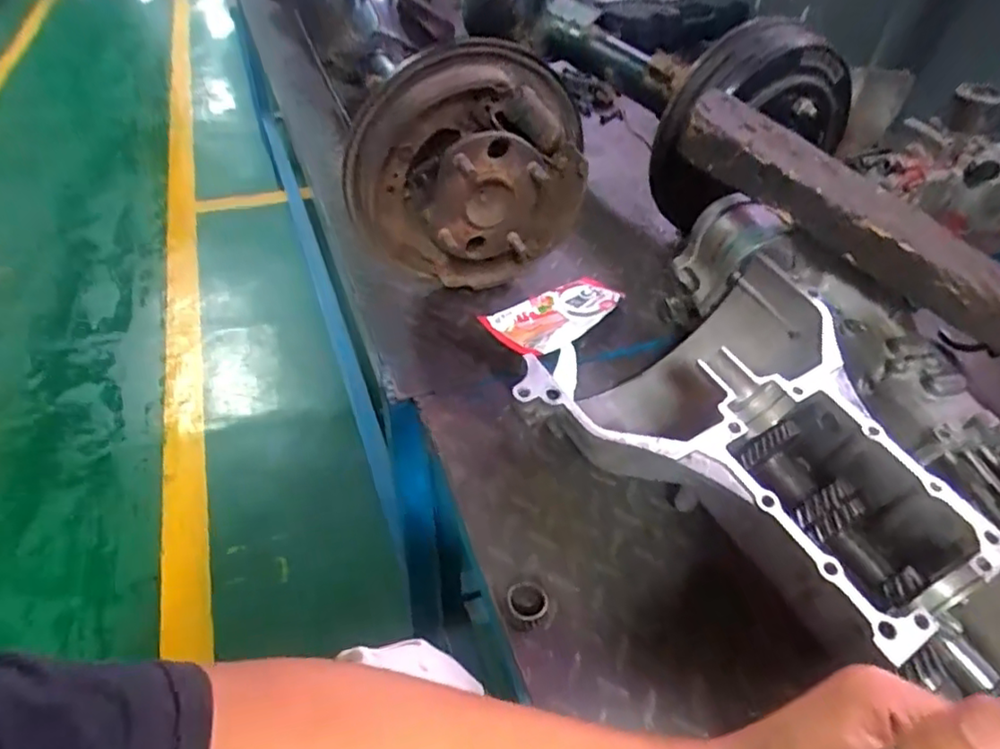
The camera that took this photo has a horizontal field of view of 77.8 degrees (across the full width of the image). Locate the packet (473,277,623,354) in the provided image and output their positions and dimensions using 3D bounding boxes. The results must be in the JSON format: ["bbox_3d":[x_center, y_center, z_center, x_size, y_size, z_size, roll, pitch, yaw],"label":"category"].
[{"bbox_3d":[0.067,-0.070,0.709,0.162,0.020,0.085,-31,53,-32],"label":"packet"}]

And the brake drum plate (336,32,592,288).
[{"bbox_3d":[-0.032,-0.209,0.680,0.258,0.259,0.099,-10,45,-14],"label":"brake drum plate"}]

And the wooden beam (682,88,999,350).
[{"bbox_3d":[0.362,-0.120,0.568,0.447,0.049,0.098,33,47,-1],"label":"wooden beam"}]

